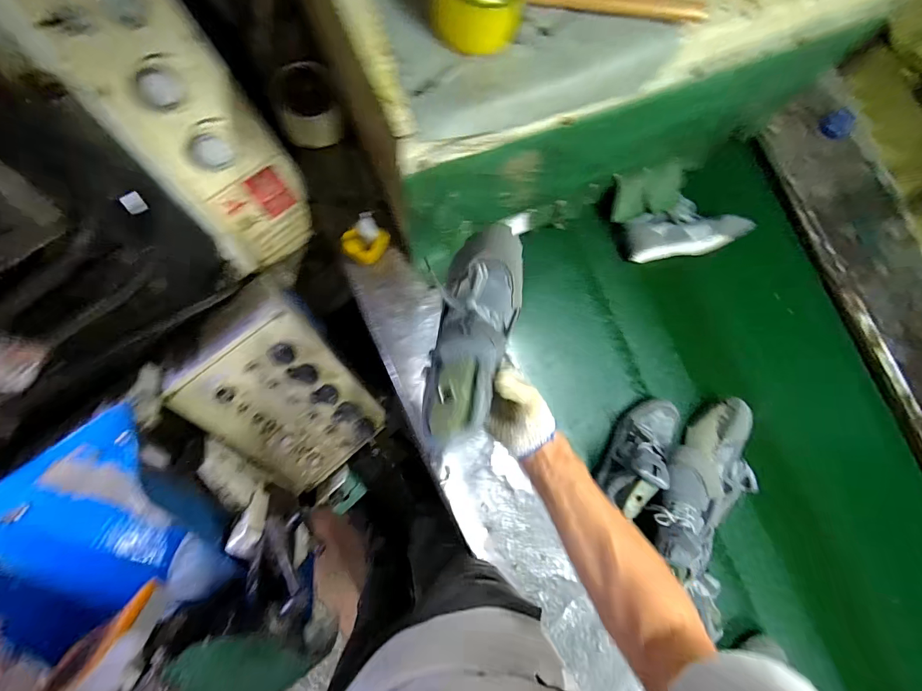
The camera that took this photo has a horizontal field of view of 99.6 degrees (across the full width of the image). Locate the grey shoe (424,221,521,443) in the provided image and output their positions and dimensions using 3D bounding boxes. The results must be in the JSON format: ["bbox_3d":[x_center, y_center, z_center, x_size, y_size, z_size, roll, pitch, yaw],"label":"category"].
[{"bbox_3d":[0.024,-0.046,0.456,0.092,0.094,0.304,18,60,-4],"label":"grey shoe"}]

